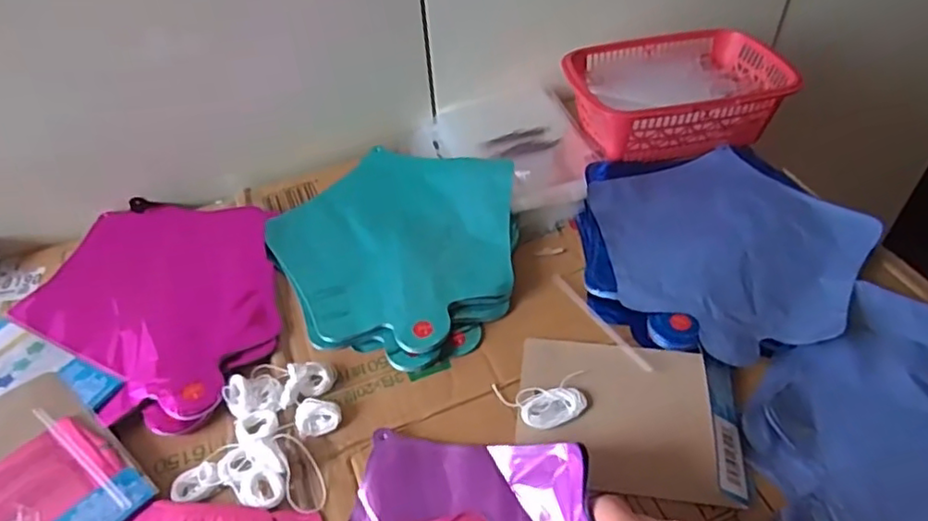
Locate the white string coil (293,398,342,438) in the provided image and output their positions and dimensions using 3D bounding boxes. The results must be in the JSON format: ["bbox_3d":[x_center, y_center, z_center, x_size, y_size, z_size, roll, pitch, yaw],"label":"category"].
[{"bbox_3d":[-0.103,0.110,0.443,0.031,0.010,0.025,-15,48,-11],"label":"white string coil"}]

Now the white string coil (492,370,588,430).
[{"bbox_3d":[0.057,0.101,0.446,0.061,0.005,0.038,-8,47,-5],"label":"white string coil"}]

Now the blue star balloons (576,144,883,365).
[{"bbox_3d":[0.222,-0.021,0.539,0.231,0.021,0.250,1,47,4],"label":"blue star balloons"}]

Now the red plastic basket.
[{"bbox_3d":[0.214,-0.178,0.651,0.218,0.065,0.157,-9,47,-5],"label":"red plastic basket"}]

